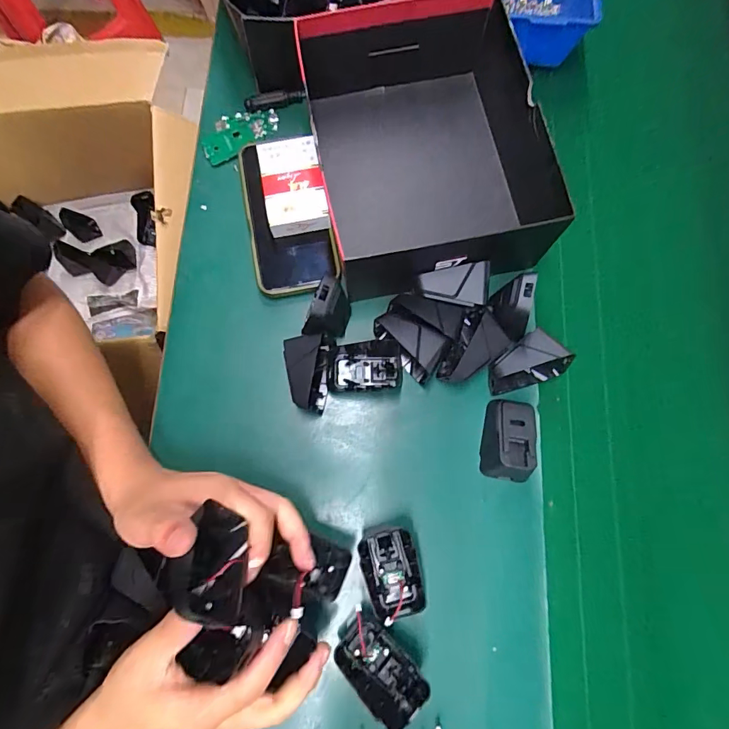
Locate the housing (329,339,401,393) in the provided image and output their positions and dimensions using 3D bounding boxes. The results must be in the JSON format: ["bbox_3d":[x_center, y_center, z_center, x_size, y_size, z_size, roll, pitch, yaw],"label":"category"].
[{"bbox_3d":[0.000,0.002,0.376,0.066,0.034,0.039,-2,77,0],"label":"housing"}]

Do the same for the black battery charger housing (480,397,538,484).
[{"bbox_3d":[0.122,0.063,0.357,0.042,0.034,0.066,4,77,2],"label":"black battery charger housing"}]

